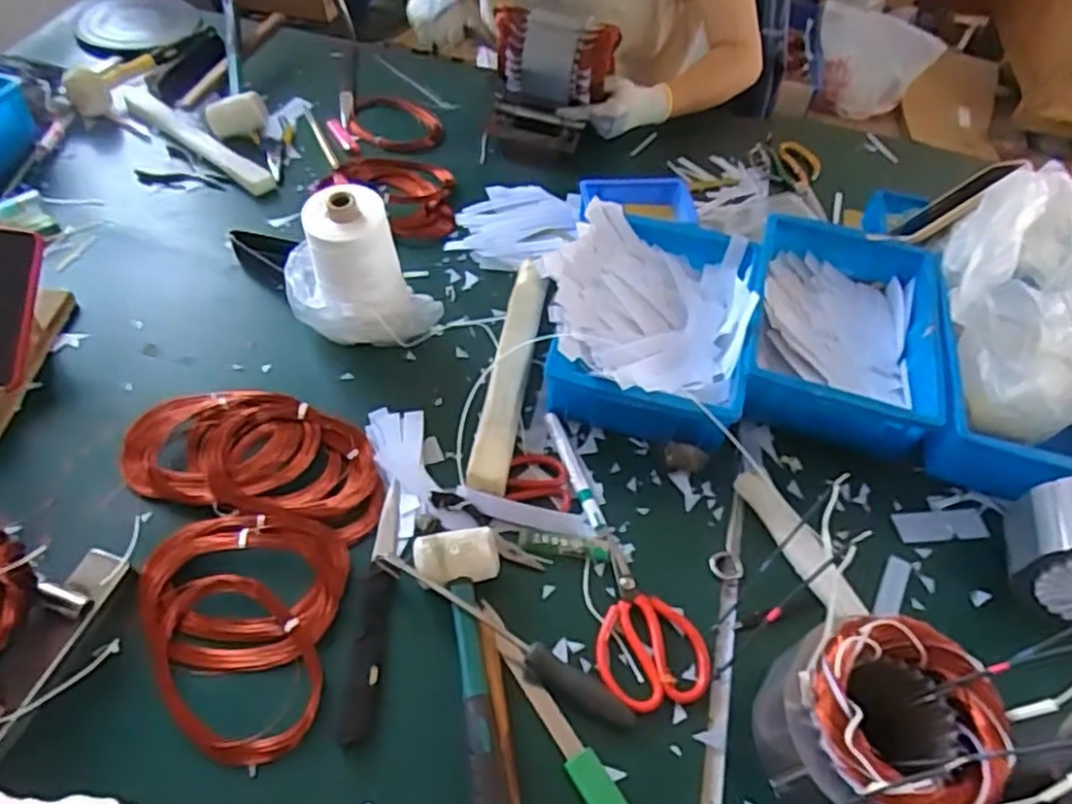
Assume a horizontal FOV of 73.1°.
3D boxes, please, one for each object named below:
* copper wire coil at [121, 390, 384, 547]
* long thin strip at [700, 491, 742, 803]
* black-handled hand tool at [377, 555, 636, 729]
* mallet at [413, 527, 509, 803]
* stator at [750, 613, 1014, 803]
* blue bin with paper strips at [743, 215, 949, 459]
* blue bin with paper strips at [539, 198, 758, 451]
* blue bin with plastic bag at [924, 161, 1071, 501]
[{"bbox_3d":[-0.276,0.052,0.712,0.261,0.032,0.123,13,54,4],"label":"copper wire coil"},{"bbox_3d":[0.154,0.270,0.612,0.017,0.008,0.434,13,54,5],"label":"long thin strip"},{"bbox_3d":[-0.028,0.203,0.625,0.252,0.034,0.026,28,56,15],"label":"black-handled hand tool"},{"bbox_3d":[-0.050,0.239,0.588,0.070,0.039,0.281,-6,55,-10],"label":"mallet"},{"bbox_3d":[0.252,0.253,0.542,0.144,0.141,0.136,1,54,-4],"label":"stator"},{"bbox_3d":[0.340,-0.077,0.831,0.205,0.088,0.279,17,54,7],"label":"blue bin with paper strips"},{"bbox_3d":[0.127,-0.100,0.823,0.221,0.099,0.292,15,54,6],"label":"blue bin with paper strips"},{"bbox_3d":[0.541,-0.065,0.764,0.231,0.204,0.311,22,52,12],"label":"blue bin with plastic bag"}]

